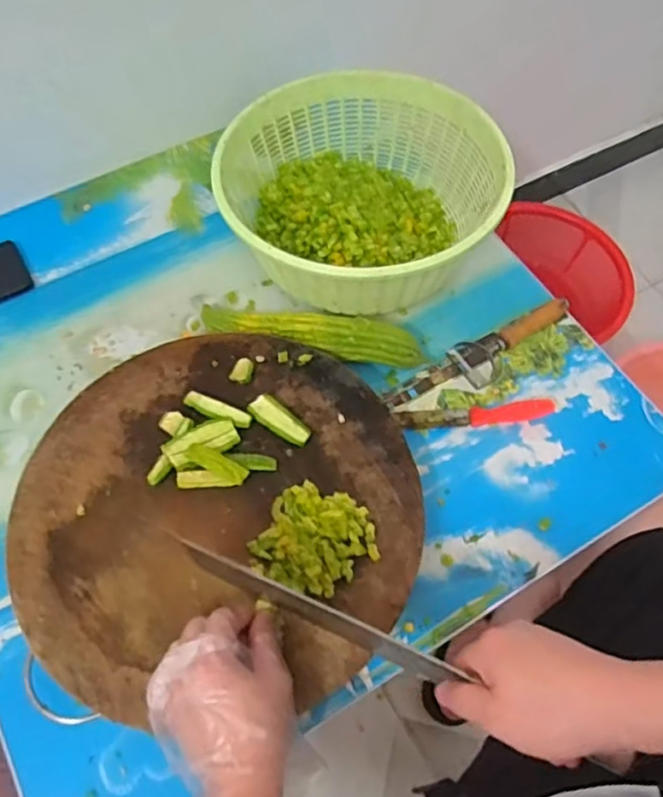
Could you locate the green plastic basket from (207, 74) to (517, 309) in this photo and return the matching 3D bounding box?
[{"bbox_3d":[0.031,-0.214,0.693,0.280,0.123,0.275,1,62,-1],"label":"green plastic basket"}]

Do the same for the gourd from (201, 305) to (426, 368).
[{"bbox_3d":[-0.023,-0.068,0.672,0.242,0.050,0.052,11,64,5],"label":"gourd"}]

